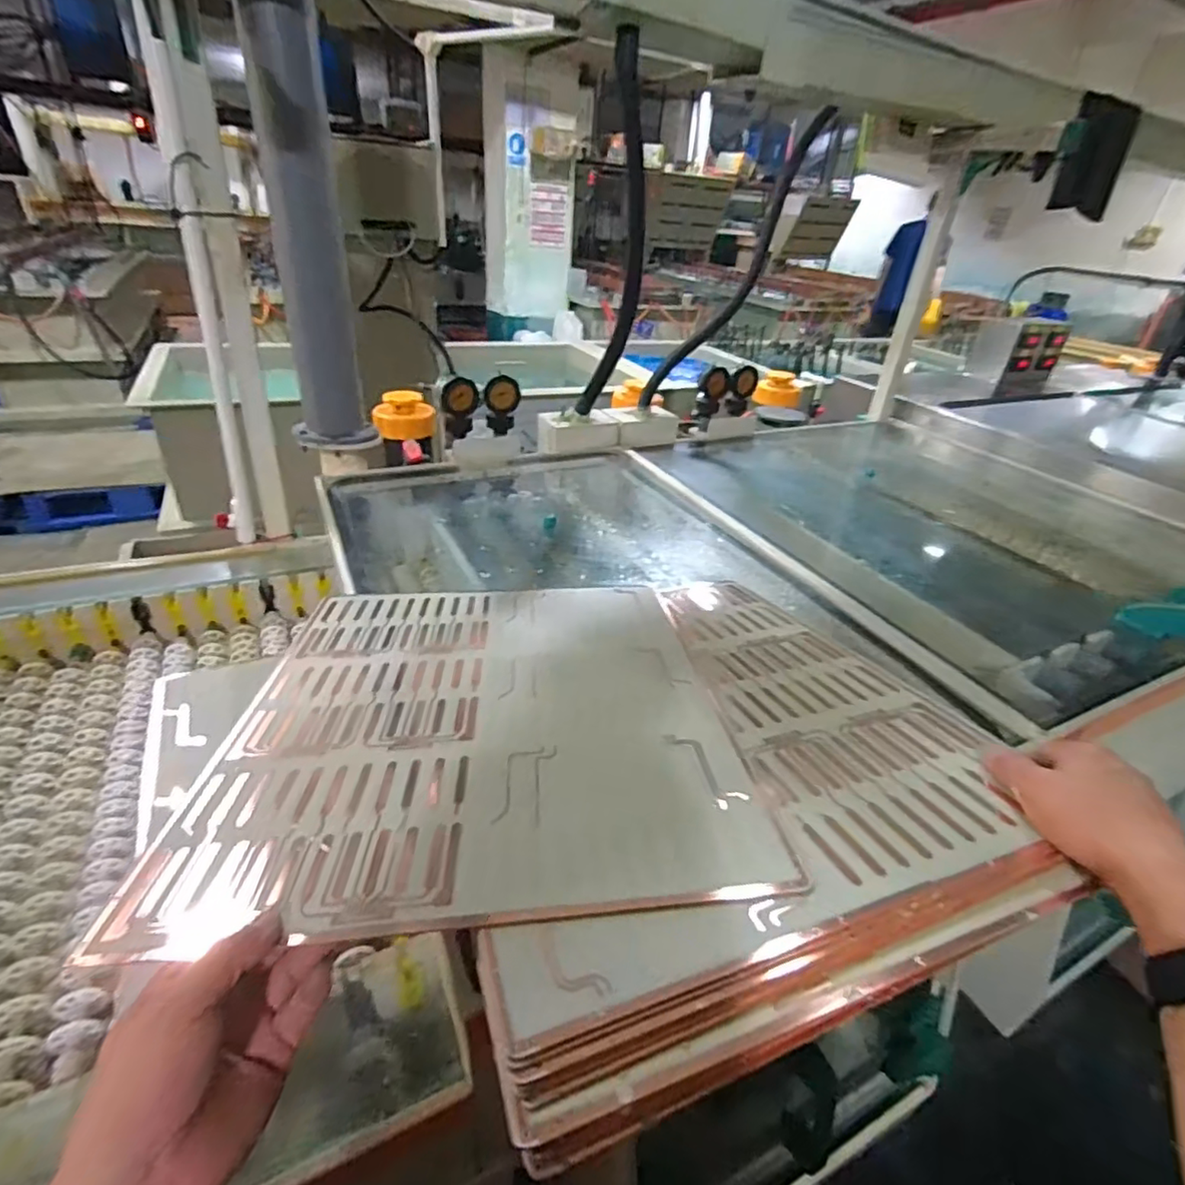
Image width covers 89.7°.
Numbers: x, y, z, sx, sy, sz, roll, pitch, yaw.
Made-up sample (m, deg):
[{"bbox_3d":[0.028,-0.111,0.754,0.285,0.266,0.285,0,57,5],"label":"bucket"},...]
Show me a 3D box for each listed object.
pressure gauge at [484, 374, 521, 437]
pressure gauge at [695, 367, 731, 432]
[{"bbox_3d":[-0.185,-0.380,1.217,0.072,0.111,0.034,-9,36,-20],"label":"pressure gauge"},{"bbox_3d":[0.285,-0.457,1.444,0.072,0.153,0.048,11,34,9],"label":"pressure gauge"}]

